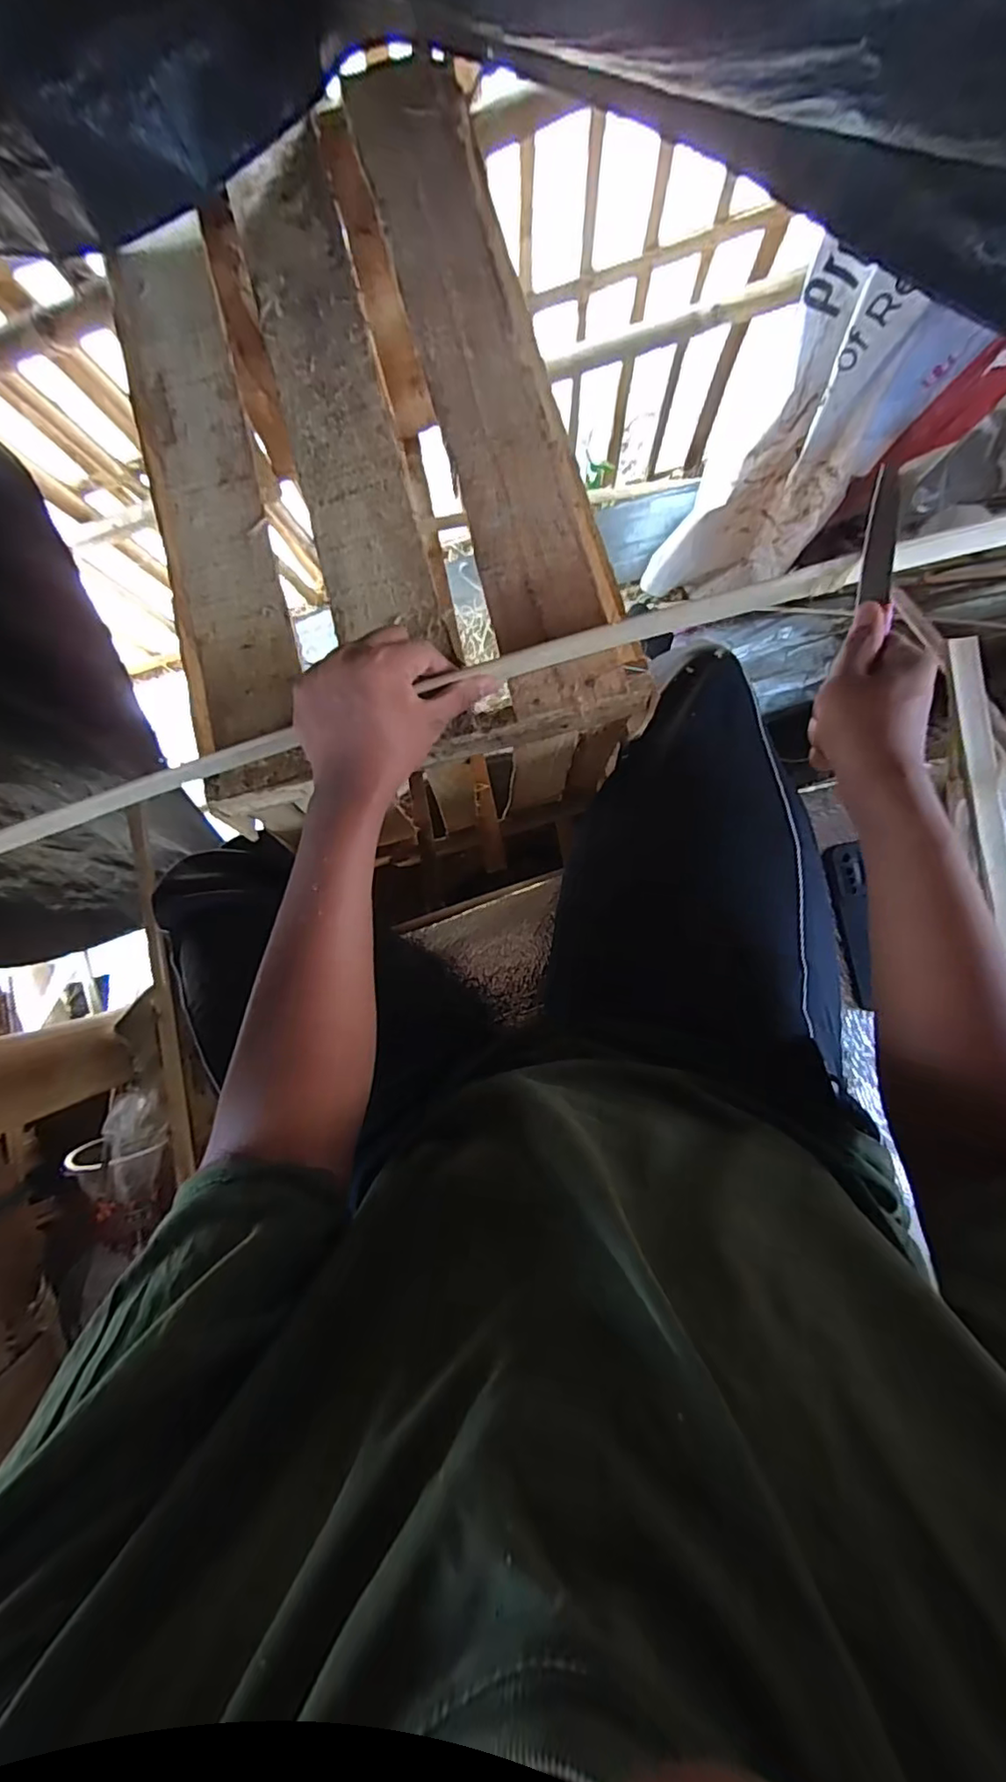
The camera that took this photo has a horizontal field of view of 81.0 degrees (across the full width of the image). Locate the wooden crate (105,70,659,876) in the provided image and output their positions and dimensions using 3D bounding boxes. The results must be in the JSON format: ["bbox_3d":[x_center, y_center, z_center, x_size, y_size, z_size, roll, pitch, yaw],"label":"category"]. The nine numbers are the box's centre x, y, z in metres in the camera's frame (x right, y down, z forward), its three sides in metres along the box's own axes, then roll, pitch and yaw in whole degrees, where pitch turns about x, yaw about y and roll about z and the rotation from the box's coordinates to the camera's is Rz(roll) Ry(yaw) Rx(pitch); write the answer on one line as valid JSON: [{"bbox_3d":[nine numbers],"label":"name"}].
[{"bbox_3d":[-0.114,-0.366,0.597,0.344,0.299,0.619,-14,86,5],"label":"wooden crate"}]

